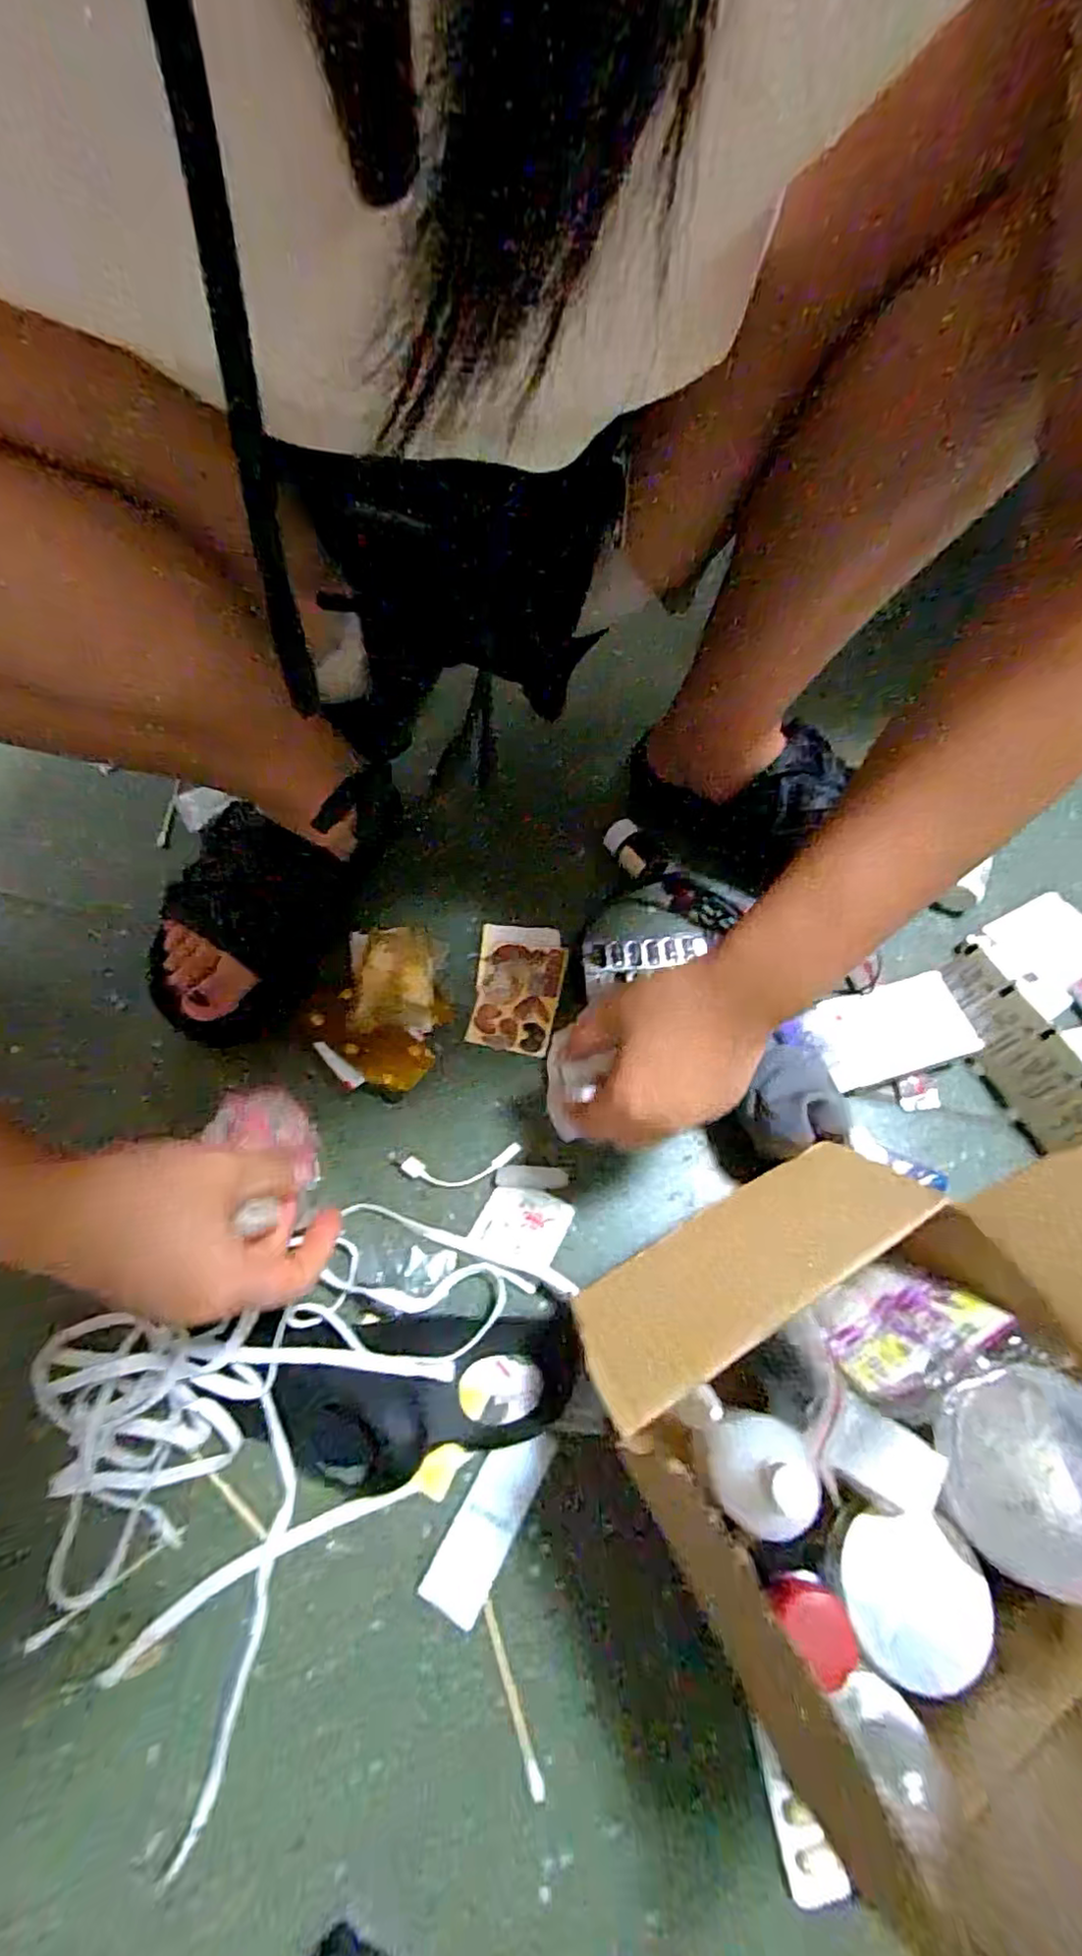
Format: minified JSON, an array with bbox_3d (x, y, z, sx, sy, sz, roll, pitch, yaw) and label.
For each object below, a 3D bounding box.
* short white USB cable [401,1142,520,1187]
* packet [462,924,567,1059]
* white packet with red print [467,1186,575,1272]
[{"bbox_3d":[-0.051,0.122,0.419,0.076,0.004,0.022,-6,66,-4],"label":"short white USB cable"},{"bbox_3d":[-0.018,0.005,0.474,0.063,0.004,0.097,10,66,4],"label":"packet"},{"bbox_3d":[-0.012,0.153,0.401,0.053,0.009,0.044,20,67,8],"label":"white packet with red print"}]

